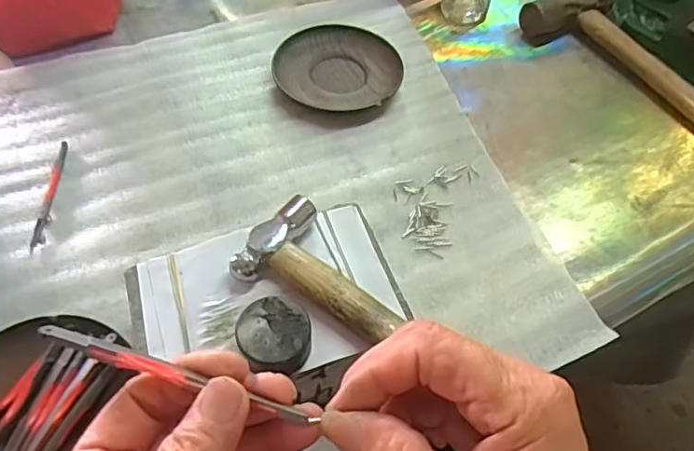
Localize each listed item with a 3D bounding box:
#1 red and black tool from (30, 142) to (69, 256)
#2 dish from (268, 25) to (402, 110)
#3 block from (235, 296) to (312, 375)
[{"bbox_3d":[-0.219,-0.023,0.433,0.009,0.004,0.105,-4,51,-6],"label":"red and black tool"},{"bbox_3d":[-0.008,-0.143,0.529,0.111,0.016,0.099,0,52,-3],"label":"dish"},{"bbox_3d":[-0.038,0.059,0.303,0.037,0.020,0.037,1,52,-1],"label":"block"}]

